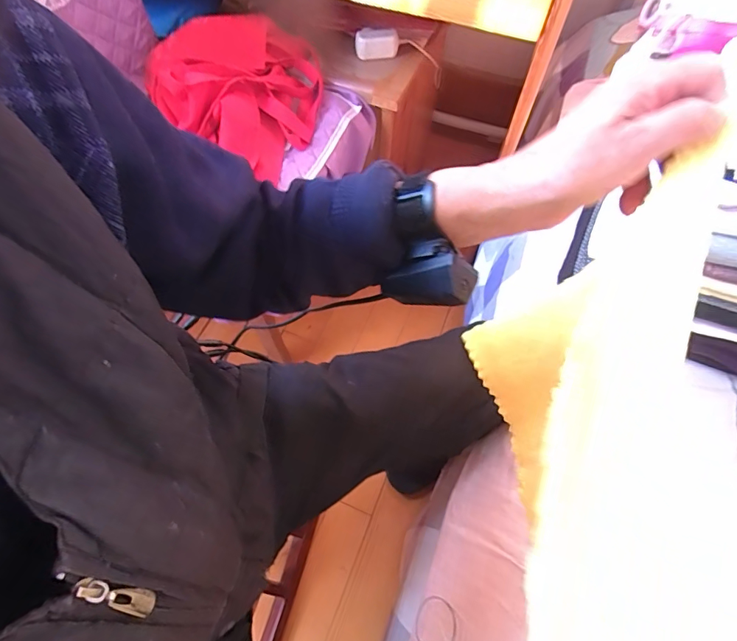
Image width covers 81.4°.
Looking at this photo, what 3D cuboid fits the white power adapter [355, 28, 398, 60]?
[{"bbox_3d":[0.015,-0.523,0.812,0.079,0.049,0.026,1,62,0],"label":"white power adapter"}]

